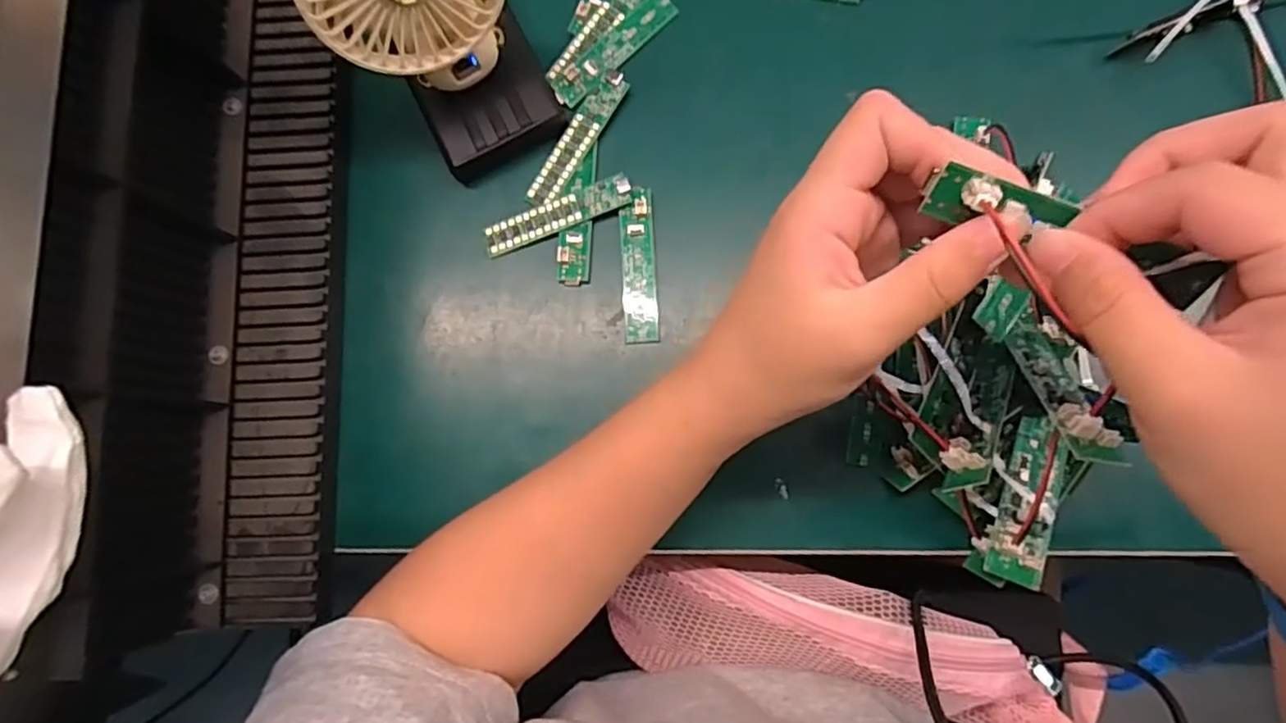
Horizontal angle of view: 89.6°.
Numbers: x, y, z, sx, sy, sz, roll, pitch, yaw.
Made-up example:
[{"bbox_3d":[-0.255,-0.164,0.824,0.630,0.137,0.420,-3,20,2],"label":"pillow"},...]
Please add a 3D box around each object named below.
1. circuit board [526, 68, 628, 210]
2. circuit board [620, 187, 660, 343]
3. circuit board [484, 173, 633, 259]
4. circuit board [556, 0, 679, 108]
[{"bbox_3d":[-0.036,-0.122,0.355,0.019,0.004,0.084,31,86,7],"label":"circuit board"},{"bbox_3d":[-0.002,-0.051,0.342,0.018,0.005,0.082,-3,83,3],"label":"circuit board"},{"bbox_3d":[-0.046,-0.079,0.347,0.082,0.008,0.017,-21,82,1],"label":"circuit board"},{"bbox_3d":[-0.015,-0.175,0.361,0.018,0.004,0.082,43,87,8],"label":"circuit board"}]

